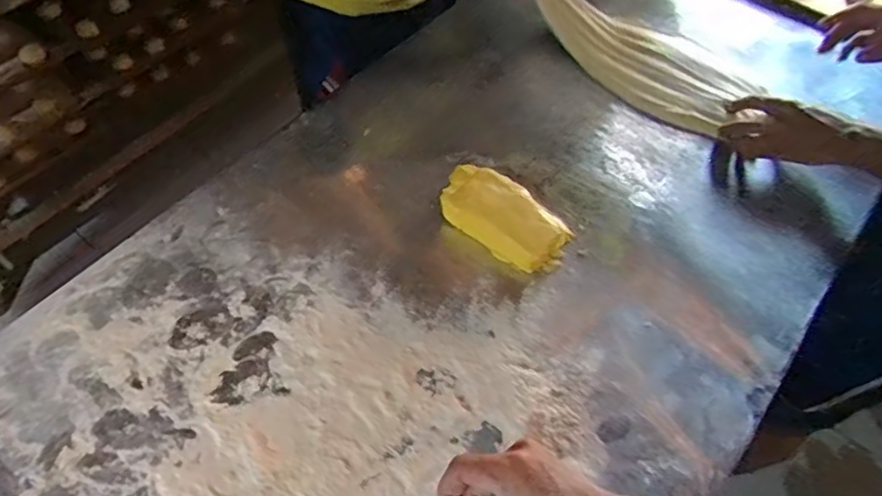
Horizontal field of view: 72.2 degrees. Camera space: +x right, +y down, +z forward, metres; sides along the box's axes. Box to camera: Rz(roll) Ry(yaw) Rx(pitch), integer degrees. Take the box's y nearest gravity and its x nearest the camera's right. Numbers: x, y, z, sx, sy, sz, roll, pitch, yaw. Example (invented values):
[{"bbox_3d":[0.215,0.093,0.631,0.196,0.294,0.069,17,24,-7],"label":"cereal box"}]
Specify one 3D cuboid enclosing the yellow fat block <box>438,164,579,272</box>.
[{"bbox_3d":[0.073,-0.041,0.701,0.158,0.041,0.078,35,61,17],"label":"yellow fat block"}]

